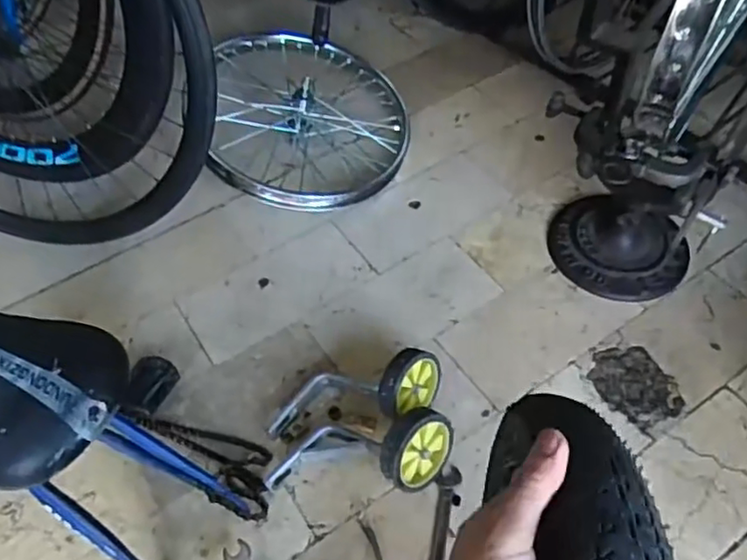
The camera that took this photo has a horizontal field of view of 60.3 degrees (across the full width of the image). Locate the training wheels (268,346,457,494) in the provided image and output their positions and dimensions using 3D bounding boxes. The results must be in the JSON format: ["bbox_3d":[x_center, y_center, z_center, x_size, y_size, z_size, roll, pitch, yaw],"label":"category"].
[{"bbox_3d":[-0.019,0.188,0.856,0.240,0.095,0.171,-1,53,1],"label":"training wheels"}]

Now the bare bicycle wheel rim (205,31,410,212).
[{"bbox_3d":[-0.126,-0.296,1.207,0.373,0.124,0.372,10,62,-19],"label":"bare bicycle wheel rim"}]

